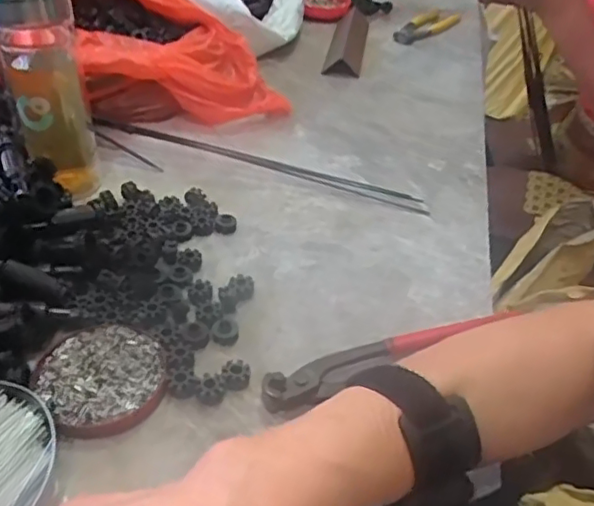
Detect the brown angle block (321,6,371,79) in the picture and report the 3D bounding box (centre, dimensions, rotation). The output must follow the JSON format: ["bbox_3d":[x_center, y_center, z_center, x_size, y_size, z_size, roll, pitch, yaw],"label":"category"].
[{"bbox_3d":[0.074,-0.306,0.853,0.049,0.027,0.211,9,39,5],"label":"brown angle block"}]

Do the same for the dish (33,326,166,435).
[{"bbox_3d":[-0.123,0.078,0.386,0.075,0.013,0.080,3,39,-2],"label":"dish"}]

